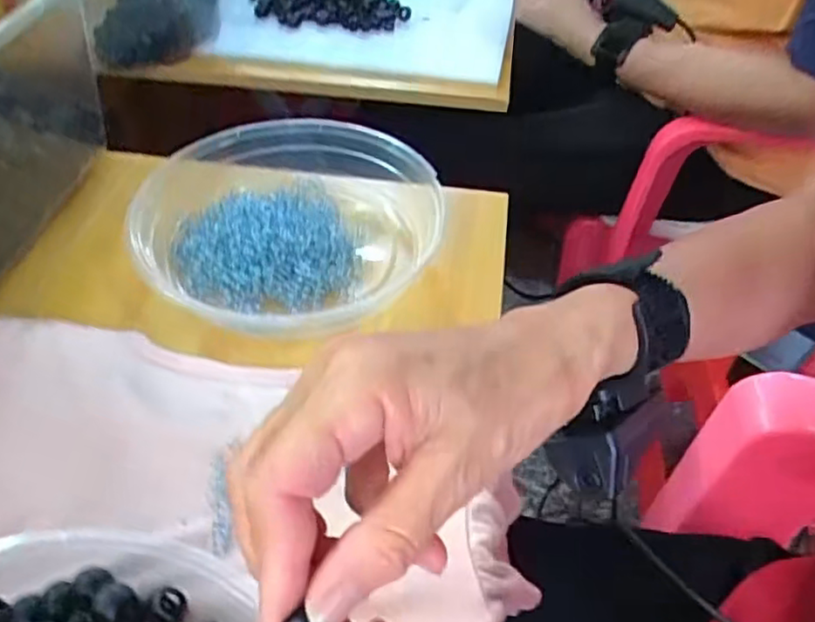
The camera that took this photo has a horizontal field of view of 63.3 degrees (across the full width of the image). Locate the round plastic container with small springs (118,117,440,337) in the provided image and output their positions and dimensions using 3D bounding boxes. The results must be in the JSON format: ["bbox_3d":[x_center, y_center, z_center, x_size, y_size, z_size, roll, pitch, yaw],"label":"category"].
[{"bbox_3d":[-0.086,-0.060,0.452,0.207,0.036,0.197,1,46,-1],"label":"round plastic container with small springs"}]

